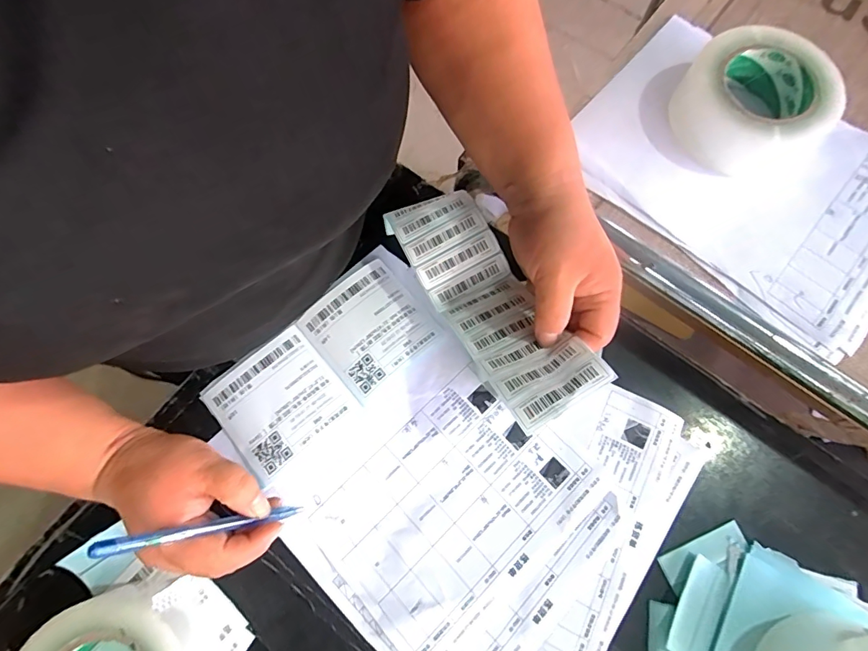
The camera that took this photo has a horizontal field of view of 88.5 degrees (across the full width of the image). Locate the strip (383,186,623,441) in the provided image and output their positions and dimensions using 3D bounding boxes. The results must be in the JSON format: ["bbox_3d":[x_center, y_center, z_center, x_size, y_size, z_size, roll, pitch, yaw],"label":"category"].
[{"bbox_3d":[0.040,-0.022,0.350,0.071,0.035,0.214,-27,59,-7],"label":"strip"}]

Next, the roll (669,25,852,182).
[{"bbox_3d":[0.276,-0.199,0.389,0.113,0.057,0.123,0,74,0],"label":"roll"}]

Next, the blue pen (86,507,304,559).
[{"bbox_3d":[-0.143,0.129,0.284,0.005,0.126,0.008,-19,70,37],"label":"blue pen"}]

